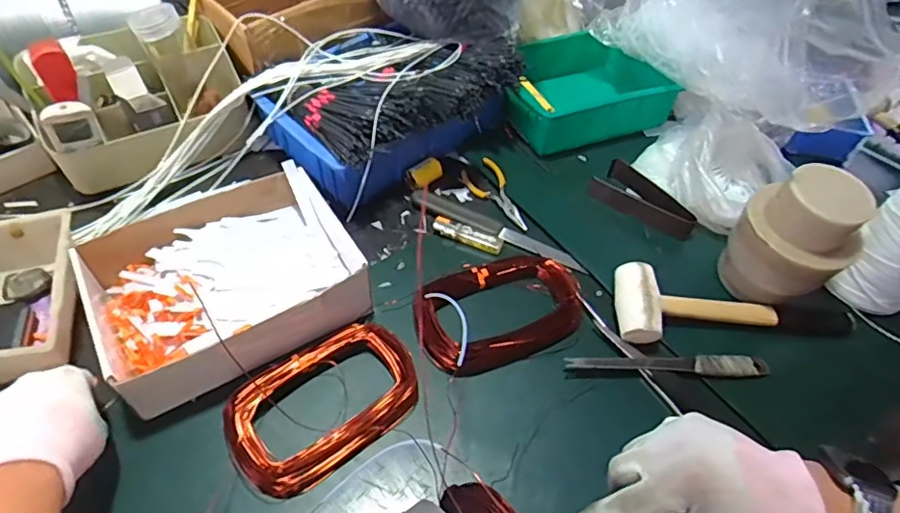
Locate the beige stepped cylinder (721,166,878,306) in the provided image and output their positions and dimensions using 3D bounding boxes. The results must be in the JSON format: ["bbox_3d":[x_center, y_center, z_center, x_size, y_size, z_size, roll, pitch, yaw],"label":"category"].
[{"bbox_3d":[0.352,-0.015,0.572,0.103,0.148,0.083,36,58,22],"label":"beige stepped cylinder"}]

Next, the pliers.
[{"bbox_3d":[0.063,-0.080,0.706,0.047,0.006,0.123,-21,57,-20],"label":"pliers"}]

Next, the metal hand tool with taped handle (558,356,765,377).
[{"bbox_3d":[0.222,0.109,0.559,0.208,0.015,0.022,1,52,-4],"label":"metal hand tool with taped handle"}]

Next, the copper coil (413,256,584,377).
[{"bbox_3d":[0.053,0.054,0.593,0.185,0.025,0.119,-21,57,-20],"label":"copper coil"}]

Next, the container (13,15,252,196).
[{"bbox_3d":[-0.379,-0.200,0.683,0.225,0.119,0.188,-24,58,-22],"label":"container"}]

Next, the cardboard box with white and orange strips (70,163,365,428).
[{"bbox_3d":[-0.221,0.024,0.564,0.246,0.069,0.205,-24,57,-21],"label":"cardboard box with white and orange strips"}]

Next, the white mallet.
[{"bbox_3d":[0.312,0.047,0.592,0.264,0.042,0.081,-1,52,-5],"label":"white mallet"}]

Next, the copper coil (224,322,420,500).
[{"bbox_3d":[-0.115,0.134,0.515,0.175,0.024,0.106,-31,60,-25],"label":"copper coil"}]

